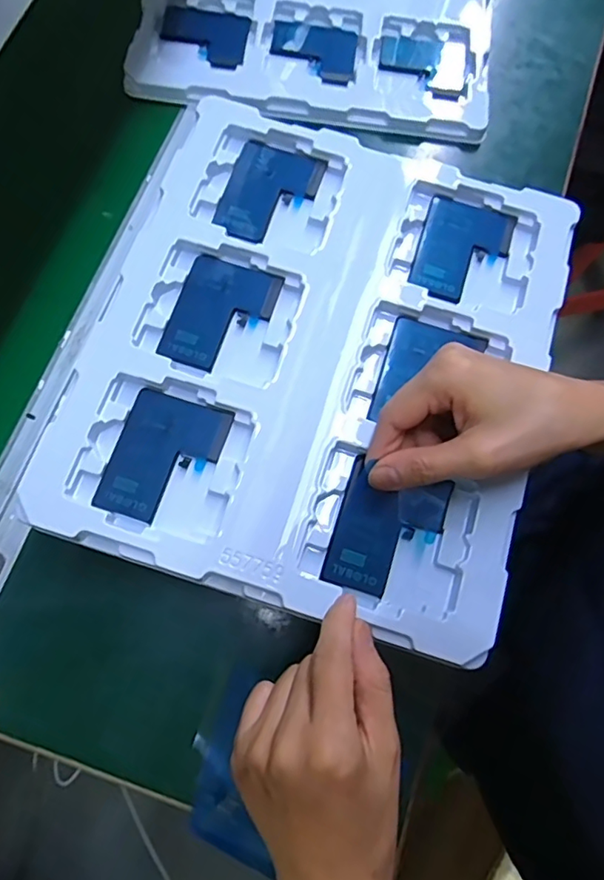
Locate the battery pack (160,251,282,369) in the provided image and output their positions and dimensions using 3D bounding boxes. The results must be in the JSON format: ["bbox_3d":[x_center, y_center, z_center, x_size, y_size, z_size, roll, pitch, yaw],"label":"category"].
[{"bbox_3d":[-0.053,-0.082,0.353,0.060,0.005,0.078,18,75,3],"label":"battery pack"}]

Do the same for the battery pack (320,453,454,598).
[{"bbox_3d":[0.051,0.055,0.321,0.061,0.005,0.074,17,75,3],"label":"battery pack"}]

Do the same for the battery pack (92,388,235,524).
[{"bbox_3d":[-0.083,0.011,0.327,0.059,0.004,0.079,18,75,3],"label":"battery pack"}]

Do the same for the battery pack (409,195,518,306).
[{"bbox_3d":[0.112,-0.132,0.378,0.060,0.004,0.080,19,75,4],"label":"battery pack"}]

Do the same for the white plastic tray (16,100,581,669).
[{"bbox_3d":[0.013,-0.059,0.346,0.277,0.015,0.312,17,75,3],"label":"white plastic tray"}]

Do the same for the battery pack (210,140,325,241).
[{"bbox_3d":[-0.024,-0.172,0.380,0.060,0.004,0.079,18,75,3],"label":"battery pack"}]

